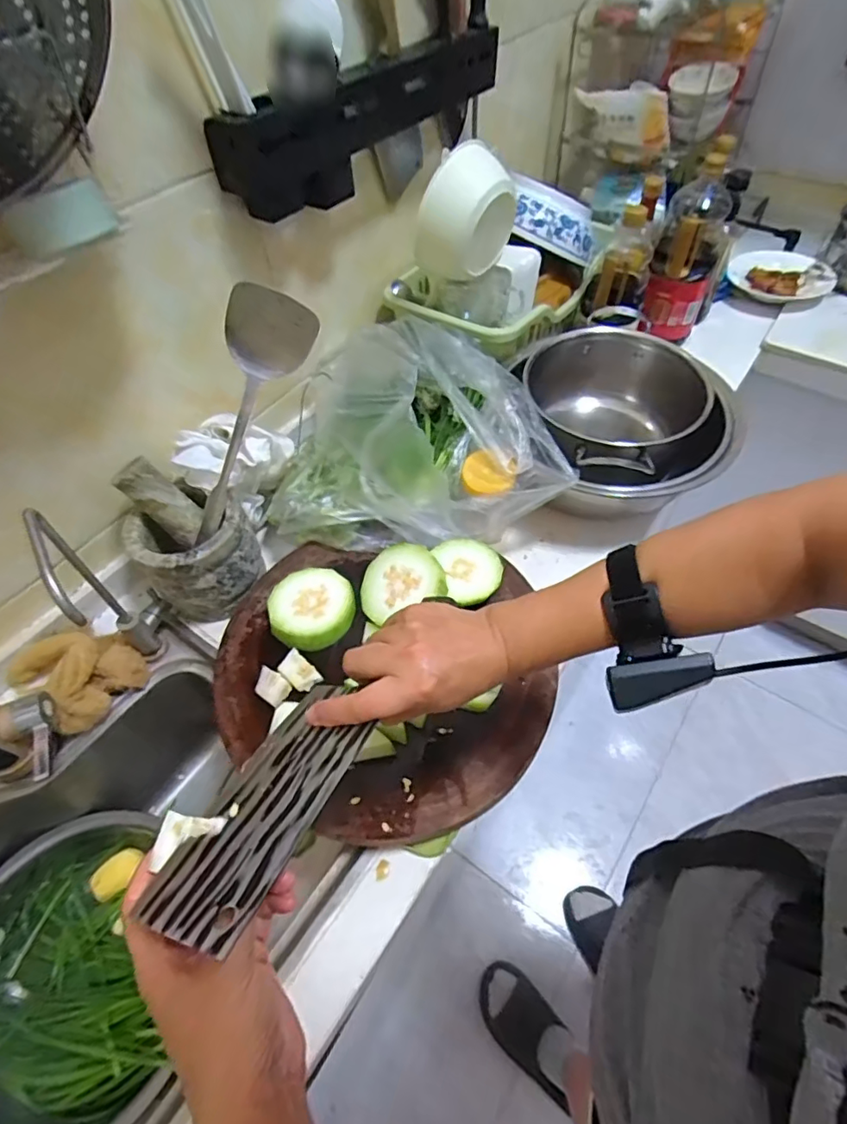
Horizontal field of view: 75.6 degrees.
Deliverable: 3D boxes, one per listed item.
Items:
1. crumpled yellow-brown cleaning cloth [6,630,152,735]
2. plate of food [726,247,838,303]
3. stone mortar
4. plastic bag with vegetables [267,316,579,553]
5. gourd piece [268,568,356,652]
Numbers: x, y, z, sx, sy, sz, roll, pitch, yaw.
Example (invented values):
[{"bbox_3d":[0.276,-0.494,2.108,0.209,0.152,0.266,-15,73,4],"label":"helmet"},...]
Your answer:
[{"bbox_3d":[-0.413,0.129,0.656,0.122,0.050,0.113,30,60,22],"label":"crumpled yellow-brown cleaning cloth"},{"bbox_3d":[0.733,-0.594,1.125,0.181,0.033,0.179,-1,54,1],"label":"plate of food"},{"bbox_3d":[-0.281,-0.009,0.687,0.134,0.124,0.119,-2,54,0],"label":"stone mortar"},{"bbox_3d":[-0.029,-0.179,0.708,0.353,0.146,0.292,-16,55,-9],"label":"plastic bag with vegetables"},{"bbox_3d":[-0.131,0.054,0.645,0.097,0.023,0.096,-1,54,1],"label":"gourd piece"}]

